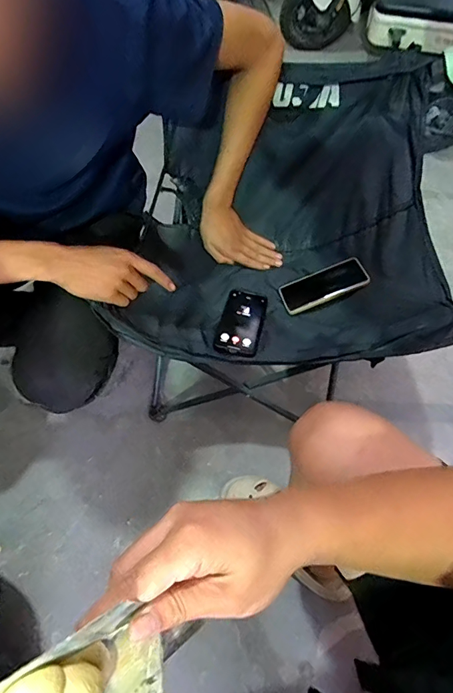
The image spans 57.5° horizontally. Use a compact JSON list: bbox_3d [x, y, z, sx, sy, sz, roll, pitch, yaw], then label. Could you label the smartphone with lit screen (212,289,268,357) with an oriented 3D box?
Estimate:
[{"bbox_3d":[0.030,-0.049,0.771,0.076,0.012,0.161,12,50,3],"label":"smartphone with lit screen"}]

